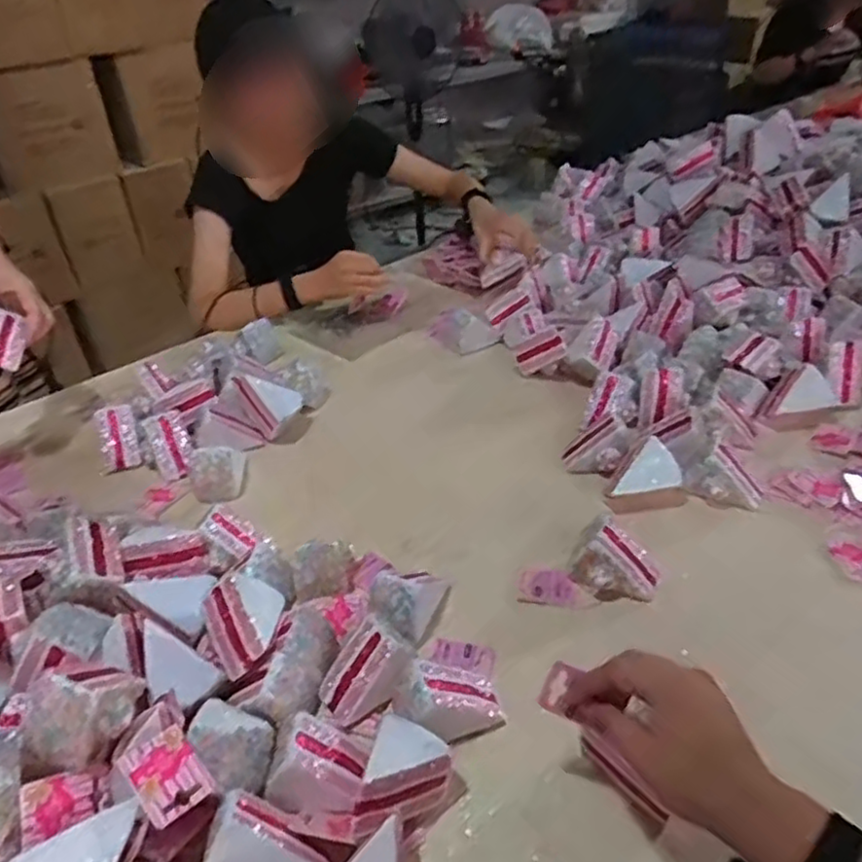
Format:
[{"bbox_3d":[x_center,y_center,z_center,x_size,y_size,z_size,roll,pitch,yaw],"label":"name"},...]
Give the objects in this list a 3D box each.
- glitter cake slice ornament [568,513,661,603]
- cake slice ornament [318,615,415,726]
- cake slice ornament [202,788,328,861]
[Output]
[{"bbox_3d":[0.194,0.135,0.728,0.086,0.064,0.064,18,41,27],"label":"glitter cake slice ornament"},{"bbox_3d":[-0.059,0.216,0.626,0.084,0.055,0.065,-25,41,-27],"label":"cake slice ornament"},{"bbox_3d":[-0.125,0.316,0.506,0.090,0.046,0.065,31,82,-9],"label":"cake slice ornament"}]

